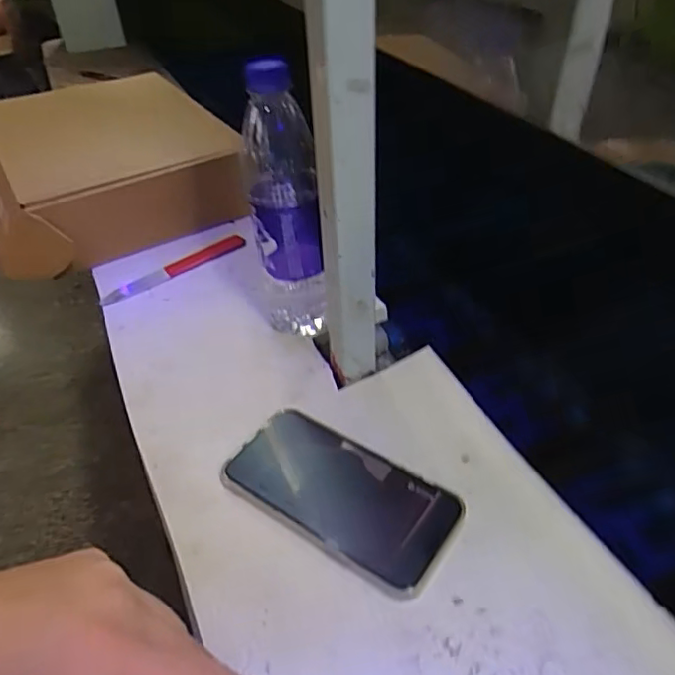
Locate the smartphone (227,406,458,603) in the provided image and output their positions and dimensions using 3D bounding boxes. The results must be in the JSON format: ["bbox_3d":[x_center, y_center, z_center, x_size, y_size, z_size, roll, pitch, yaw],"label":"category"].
[{"bbox_3d":[0.001,0.107,0.405,0.159,0.011,0.080,24,48,27],"label":"smartphone"}]

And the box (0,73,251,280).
[{"bbox_3d":[-0.319,-0.228,0.747,0.263,0.088,0.364,-22,45,-20],"label":"box"}]

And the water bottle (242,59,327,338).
[{"bbox_3d":[-0.045,-0.110,0.490,0.056,0.226,0.072,-5,41,-2],"label":"water bottle"}]

